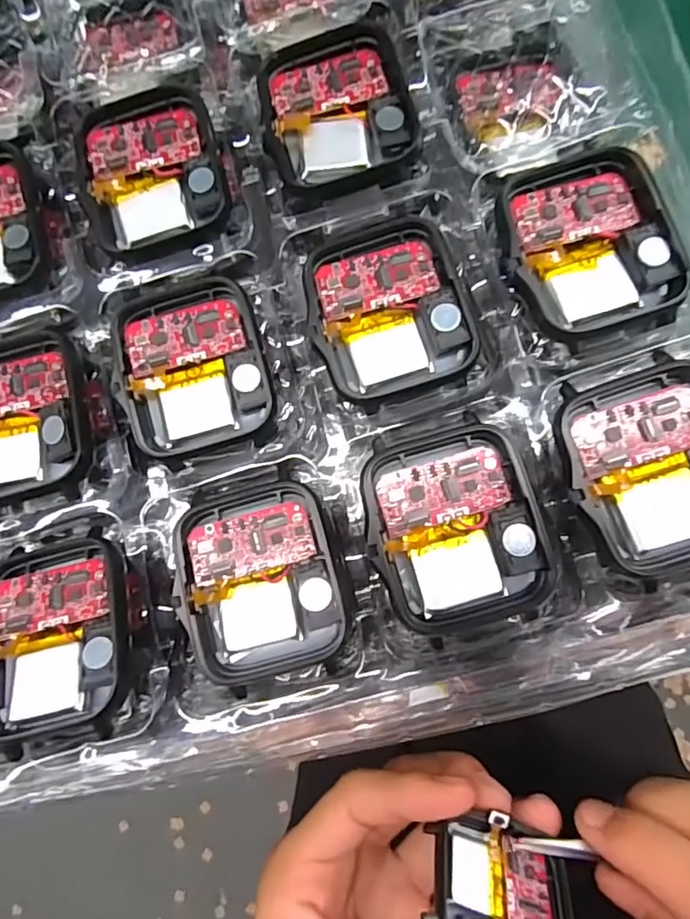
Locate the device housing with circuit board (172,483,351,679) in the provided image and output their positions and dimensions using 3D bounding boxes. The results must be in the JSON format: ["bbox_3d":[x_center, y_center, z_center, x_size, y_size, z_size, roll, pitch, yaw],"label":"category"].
[{"bbox_3d":[-0.020,0.028,0.126,0.037,0.007,0.043,-15,81,2],"label":"device housing with circuit board"}]

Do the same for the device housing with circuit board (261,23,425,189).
[{"bbox_3d":[-0.002,-0.093,0.139,0.038,0.004,0.041,-9,81,3],"label":"device housing with circuit board"}]

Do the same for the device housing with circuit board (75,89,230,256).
[{"bbox_3d":[-0.052,-0.079,0.144,0.037,0.007,0.046,-14,81,2],"label":"device housing with circuit board"}]

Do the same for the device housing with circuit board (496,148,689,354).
[{"bbox_3d":[0.058,-0.051,0.127,0.039,0.006,0.046,-11,81,3],"label":"device housing with circuit board"}]

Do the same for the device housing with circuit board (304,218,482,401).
[{"bbox_3d":[0.011,-0.038,0.133,0.037,0.006,0.042,-17,81,2],"label":"device housing with circuit board"}]

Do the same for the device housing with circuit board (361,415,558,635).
[{"bbox_3d":[0.025,0.016,0.122,0.037,0.008,0.045,-18,81,2],"label":"device housing with circuit board"}]

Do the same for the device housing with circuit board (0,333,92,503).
[{"bbox_3d":[-0.085,-0.011,0.137,0.036,0.006,0.042,-14,81,2],"label":"device housing with circuit board"}]

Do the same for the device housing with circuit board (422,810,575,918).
[{"bbox_3d":[0.049,0.131,0.161,0.044,0.036,0.005,20,128,-4],"label":"device housing with circuit board"}]

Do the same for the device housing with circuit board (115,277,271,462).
[{"bbox_3d":[-0.039,-0.024,0.137,0.036,0.007,0.044,-14,81,2],"label":"device housing with circuit board"}]

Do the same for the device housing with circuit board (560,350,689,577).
[{"bbox_3d":[0.070,0.002,0.117,0.037,0.006,0.044,-15,81,2],"label":"device housing with circuit board"}]

